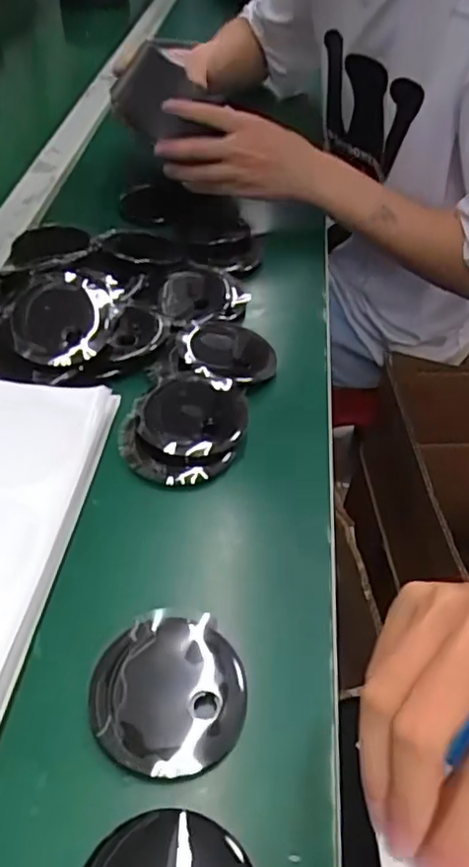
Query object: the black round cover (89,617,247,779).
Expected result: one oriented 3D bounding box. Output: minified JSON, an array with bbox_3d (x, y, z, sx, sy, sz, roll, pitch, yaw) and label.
[{"bbox_3d":[-0.033,0.132,0.320,0.074,0.018,0.075,2,47,-2],"label":"black round cover"}]

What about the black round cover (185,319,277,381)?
[{"bbox_3d":[-0.003,-0.068,0.497,0.071,0.018,0.075,2,47,-2],"label":"black round cover"}]

